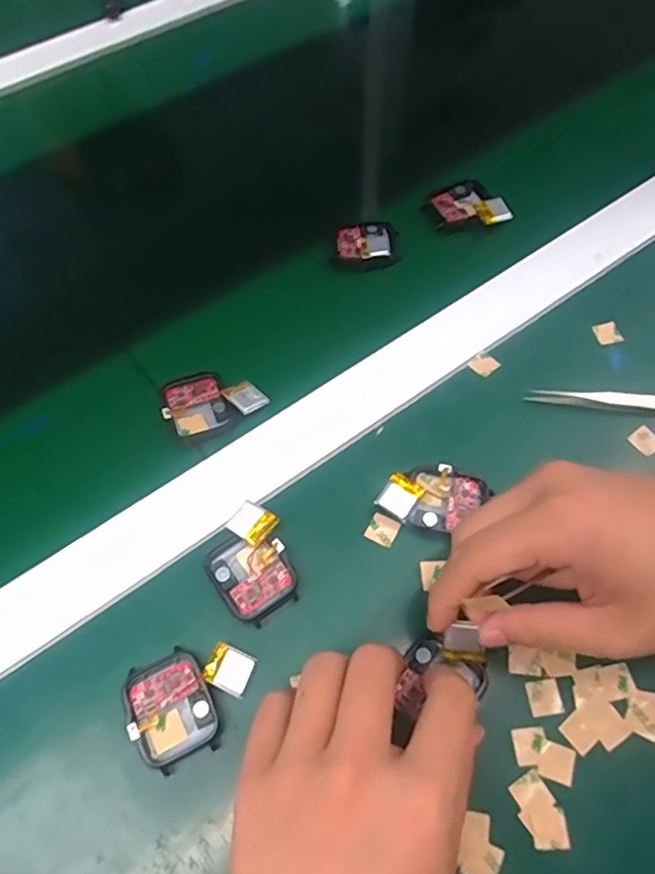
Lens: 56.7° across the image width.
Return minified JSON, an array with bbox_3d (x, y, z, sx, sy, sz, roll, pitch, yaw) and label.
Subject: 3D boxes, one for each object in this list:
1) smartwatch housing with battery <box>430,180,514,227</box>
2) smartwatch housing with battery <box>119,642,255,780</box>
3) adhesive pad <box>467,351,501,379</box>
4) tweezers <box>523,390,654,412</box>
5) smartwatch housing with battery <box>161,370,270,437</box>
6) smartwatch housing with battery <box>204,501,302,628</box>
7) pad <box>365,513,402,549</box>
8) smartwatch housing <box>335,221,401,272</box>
[{"bbox_3d":[0.101,-0.166,0.434,0.042,0.013,0.052,-22,64,-11],"label":"smartwatch housing with battery"},{"bbox_3d":[-0.062,0.120,0.283,0.058,0.014,0.045,-25,64,-13],"label":"smartwatch housing with battery"},{"bbox_3d":[0.097,-0.045,0.376,0.015,0.004,0.015,-41,66,-5],"label":"adhesive pad"},{"bbox_3d":[0.180,-0.021,0.360,0.115,0.012,0.013,2,62,1],"label":"tweezers"},{"bbox_3d":[-0.068,-0.023,0.362,0.057,0.014,0.040,-14,63,-8],"label":"smartwatch housing with battery"},{"bbox_3d":[-0.039,0.065,0.310,0.041,0.018,0.052,-27,65,-14],"label":"smartwatch housing with battery"},{"bbox_3d":[0.030,0.049,0.325,0.016,0.004,0.015,28,65,14],"label":"pad"},{"bbox_3d":[0.028,-0.134,0.425,0.043,0.010,0.039,-14,62,-7],"label":"smartwatch housing"}]

